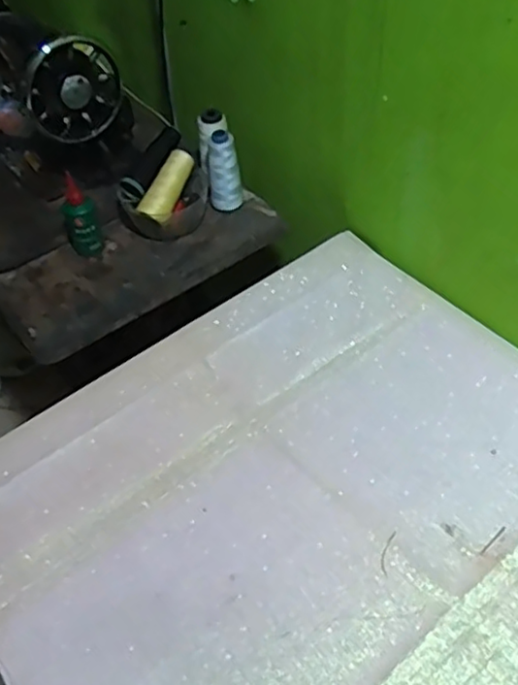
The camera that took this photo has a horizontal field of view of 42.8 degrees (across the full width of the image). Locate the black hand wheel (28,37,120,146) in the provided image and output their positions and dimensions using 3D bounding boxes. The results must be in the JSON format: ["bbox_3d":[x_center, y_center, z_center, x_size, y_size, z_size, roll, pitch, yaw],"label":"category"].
[{"bbox_3d":[-0.239,-0.330,0.861,0.124,0.137,0.036,-37,56,-25],"label":"black hand wheel"}]

